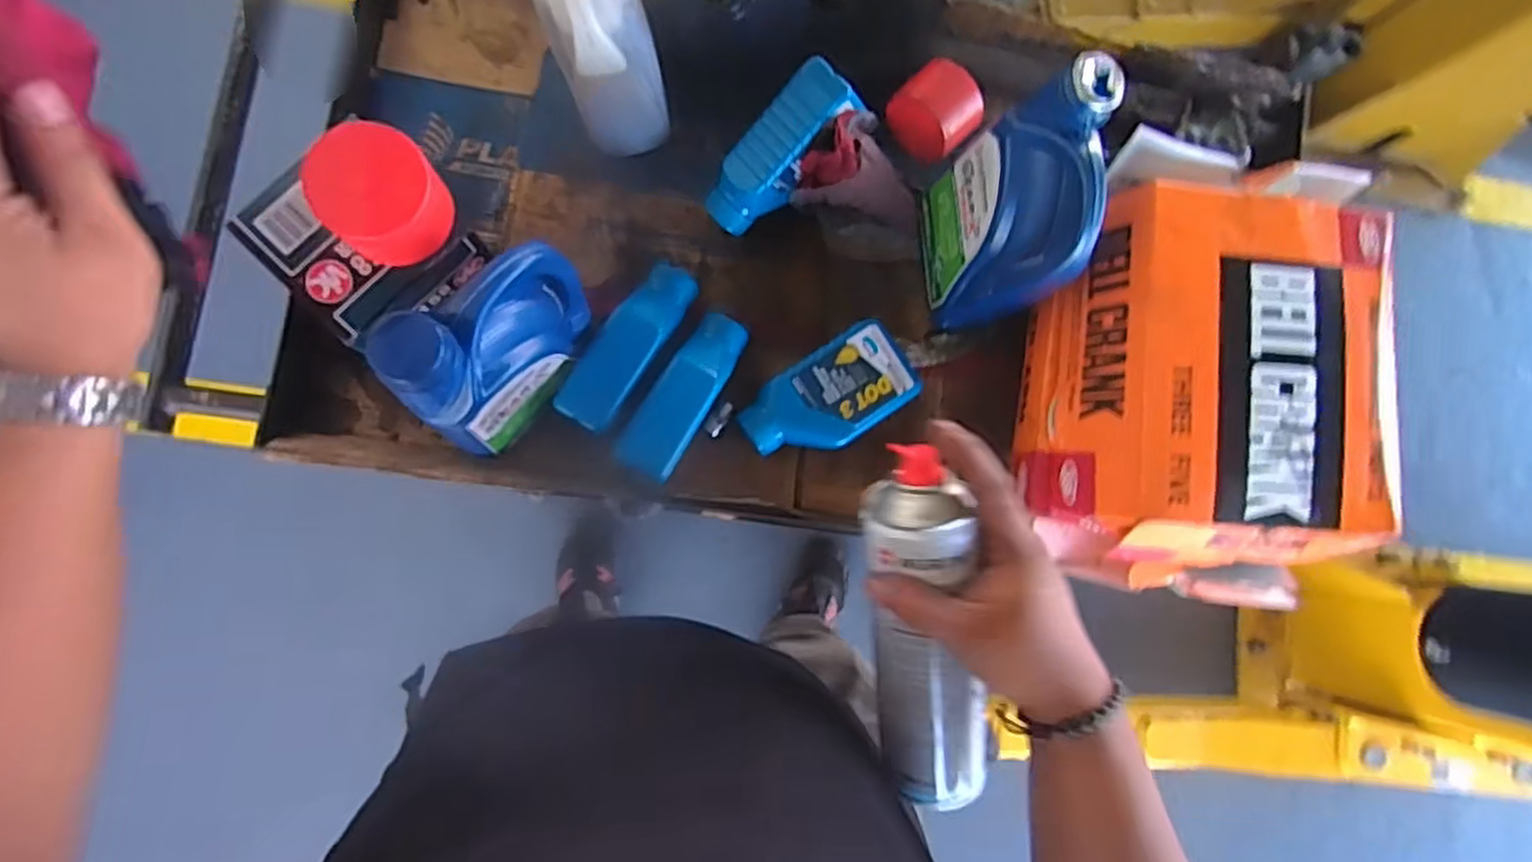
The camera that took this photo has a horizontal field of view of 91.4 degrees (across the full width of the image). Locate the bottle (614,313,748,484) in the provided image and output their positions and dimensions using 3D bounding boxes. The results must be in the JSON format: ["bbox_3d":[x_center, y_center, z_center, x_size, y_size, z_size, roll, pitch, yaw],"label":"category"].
[{"bbox_3d":[-0.061,-0.025,0.572,0.042,0.055,0.139,33,68,-3],"label":"bottle"}]

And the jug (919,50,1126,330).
[{"bbox_3d":[0.176,-0.158,0.548,0.066,0.188,0.128,2,84,-7],"label":"jug"}]

